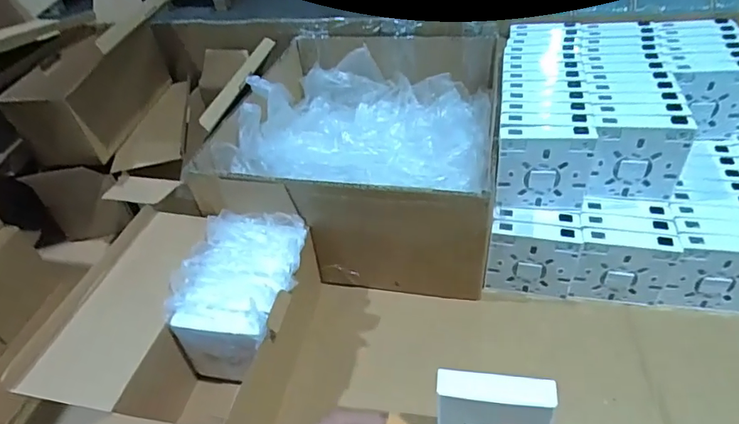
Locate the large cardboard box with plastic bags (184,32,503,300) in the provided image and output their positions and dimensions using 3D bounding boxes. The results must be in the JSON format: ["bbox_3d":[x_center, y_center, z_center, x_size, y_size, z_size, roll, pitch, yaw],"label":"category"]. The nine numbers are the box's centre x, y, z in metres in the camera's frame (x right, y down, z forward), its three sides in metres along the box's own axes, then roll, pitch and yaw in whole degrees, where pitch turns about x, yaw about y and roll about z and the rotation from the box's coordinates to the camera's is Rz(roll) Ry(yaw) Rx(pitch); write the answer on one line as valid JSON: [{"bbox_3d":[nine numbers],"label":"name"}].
[{"bbox_3d":[-0.002,-0.083,0.606,0.298,0.143,0.322,5,43,12],"label":"large cardboard box with plastic bags"}]

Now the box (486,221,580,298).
[{"bbox_3d":[0.169,0.050,0.500,0.085,0.083,0.024,3,43,11],"label":"box"}]

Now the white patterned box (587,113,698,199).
[{"bbox_3d":[0.263,-0.052,0.474,0.086,0.090,0.024,2,43,10],"label":"white patterned box"}]

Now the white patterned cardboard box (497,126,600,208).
[{"bbox_3d":[0.170,-0.042,0.474,0.084,0.089,0.022,1,43,9],"label":"white patterned cardboard box"}]

